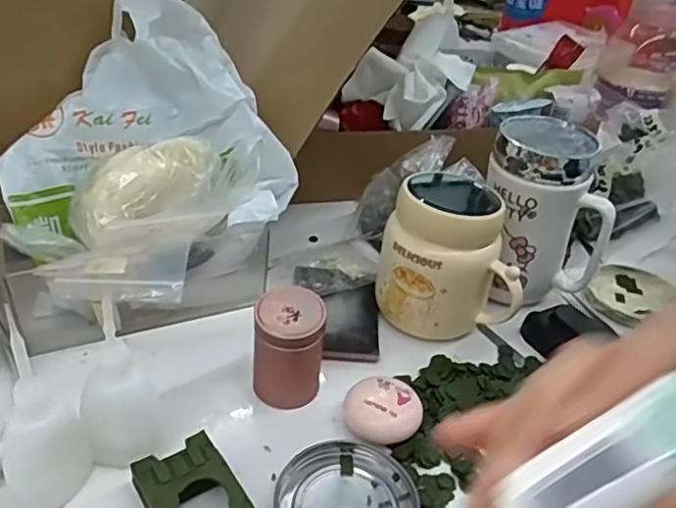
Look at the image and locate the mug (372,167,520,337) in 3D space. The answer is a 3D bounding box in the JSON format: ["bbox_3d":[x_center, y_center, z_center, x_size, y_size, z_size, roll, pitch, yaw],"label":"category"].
[{"bbox_3d":[0.083,-0.005,0.470,0.096,0.110,0.085,9,37,3],"label":"mug"}]

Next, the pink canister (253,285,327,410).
[{"bbox_3d":[-0.032,0.060,0.407,0.044,0.065,0.038,2,37,-6],"label":"pink canister"}]

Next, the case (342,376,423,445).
[{"bbox_3d":[0.029,0.099,0.402,0.048,0.020,0.044,4,37,-3],"label":"case"}]

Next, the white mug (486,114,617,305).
[{"bbox_3d":[0.157,-0.035,0.496,0.089,0.120,0.074,1,37,-8],"label":"white mug"}]

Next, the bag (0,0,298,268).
[{"bbox_3d":[-0.139,-0.090,0.455,0.196,0.107,0.168,-19,42,-31],"label":"bag"}]

